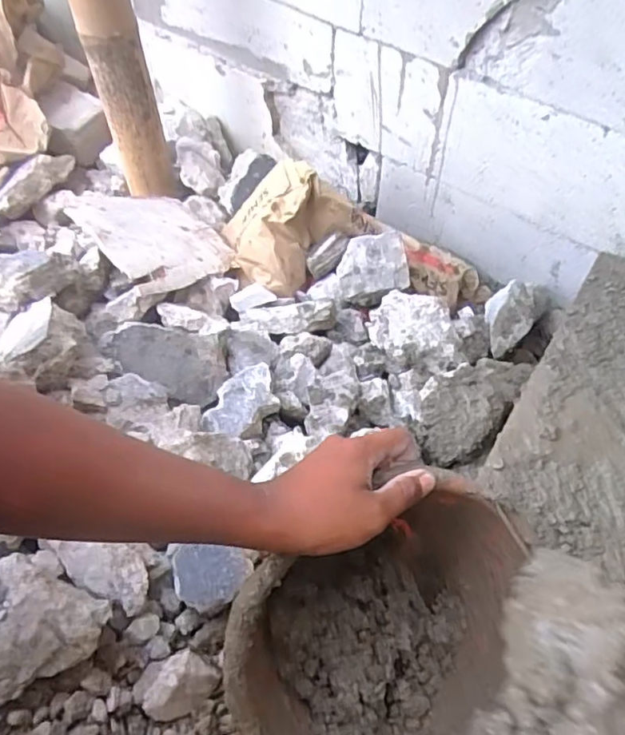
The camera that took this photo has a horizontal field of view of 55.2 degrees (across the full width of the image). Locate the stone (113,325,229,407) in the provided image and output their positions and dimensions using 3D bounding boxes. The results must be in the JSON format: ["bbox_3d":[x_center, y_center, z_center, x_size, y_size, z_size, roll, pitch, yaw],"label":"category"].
[{"bbox_3d":[-0.194,-0.005,0.812,0.152,0.048,0.096,7,93,-28],"label":"stone"}]

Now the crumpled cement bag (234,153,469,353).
[{"bbox_3d":[-0.014,-0.231,0.991,0.276,0.142,0.173,-5,57,-3],"label":"crumpled cement bag"}]

